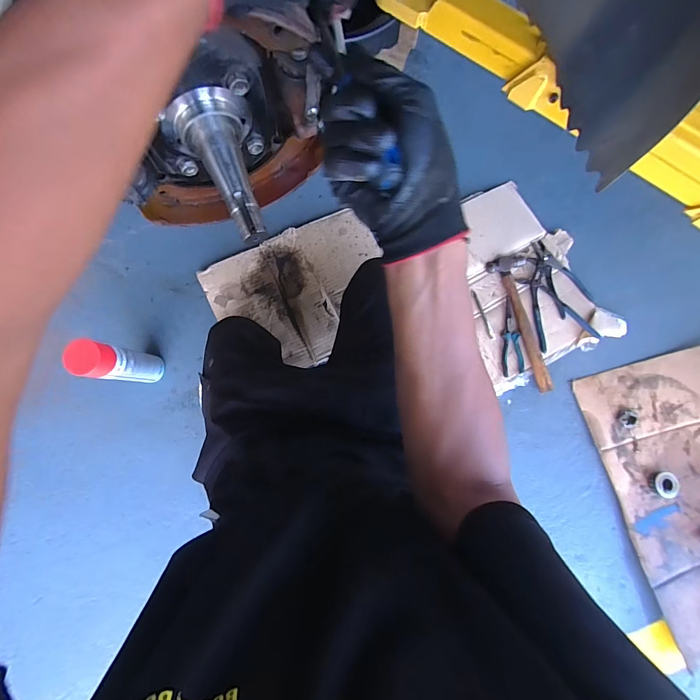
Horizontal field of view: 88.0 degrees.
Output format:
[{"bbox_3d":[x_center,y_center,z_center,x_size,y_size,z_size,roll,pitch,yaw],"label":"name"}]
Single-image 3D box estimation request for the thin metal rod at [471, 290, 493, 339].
[{"bbox_3d":[0.331,-0.090,0.906,0.013,0.013,0.129,-21,83,-4],"label":"thin metal rod"}]

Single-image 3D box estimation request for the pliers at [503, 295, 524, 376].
[{"bbox_3d":[0.391,-0.031,0.890,0.046,0.024,0.181,-5,83,-2],"label":"pliers"}]

